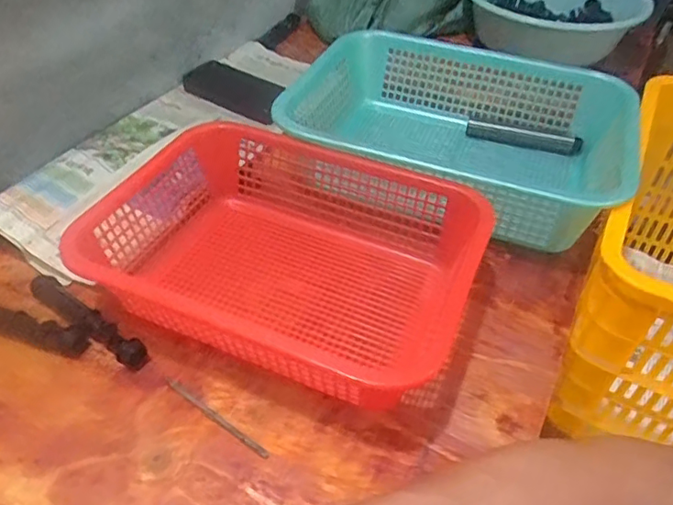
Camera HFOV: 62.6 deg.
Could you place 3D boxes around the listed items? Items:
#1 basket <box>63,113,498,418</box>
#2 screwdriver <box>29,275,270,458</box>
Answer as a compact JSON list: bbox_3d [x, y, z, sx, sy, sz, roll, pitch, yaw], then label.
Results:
[{"bbox_3d":[-0.045,0.006,0.528,0.335,0.099,0.247,18,45,16],"label":"basket"},{"bbox_3d":[-0.176,0.093,0.483,0.284,0.026,0.024,28,49,25],"label":"screwdriver"}]

